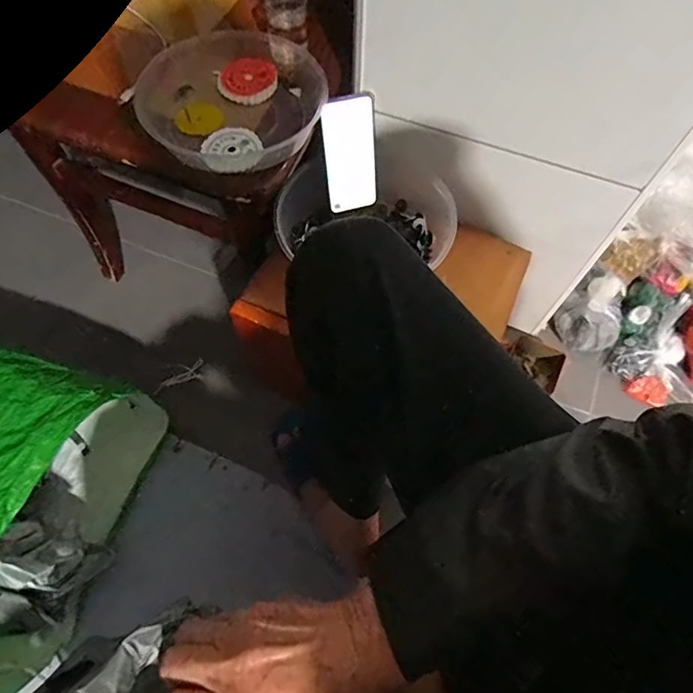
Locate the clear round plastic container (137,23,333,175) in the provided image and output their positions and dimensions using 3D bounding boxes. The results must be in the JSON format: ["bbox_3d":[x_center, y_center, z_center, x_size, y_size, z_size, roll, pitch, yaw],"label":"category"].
[{"bbox_3d":[-0.151,-0.323,0.632,0.237,0.046,0.248,-41,72,-17],"label":"clear round plastic container"}]

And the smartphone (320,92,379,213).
[{"bbox_3d":[0.006,-0.272,0.699,0.075,0.160,0.009,-9,43,-5],"label":"smartphone"}]

